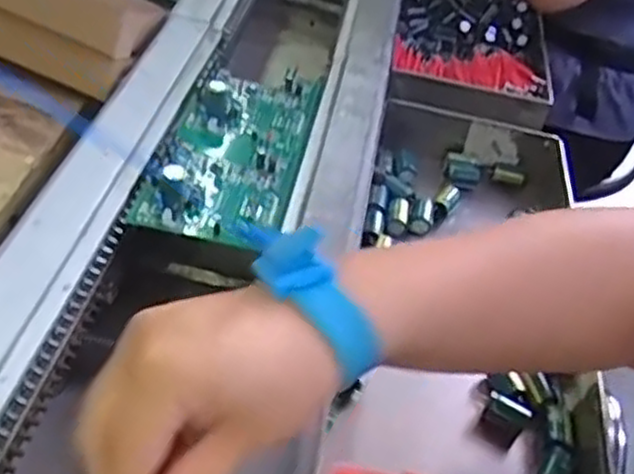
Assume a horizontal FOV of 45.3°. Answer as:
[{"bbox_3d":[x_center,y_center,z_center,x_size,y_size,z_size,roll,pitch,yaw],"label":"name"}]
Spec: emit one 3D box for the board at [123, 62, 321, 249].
[{"bbox_3d":[-0.060,-0.075,0.550,0.092,0.033,0.210,7,40,5],"label":"board"}]

